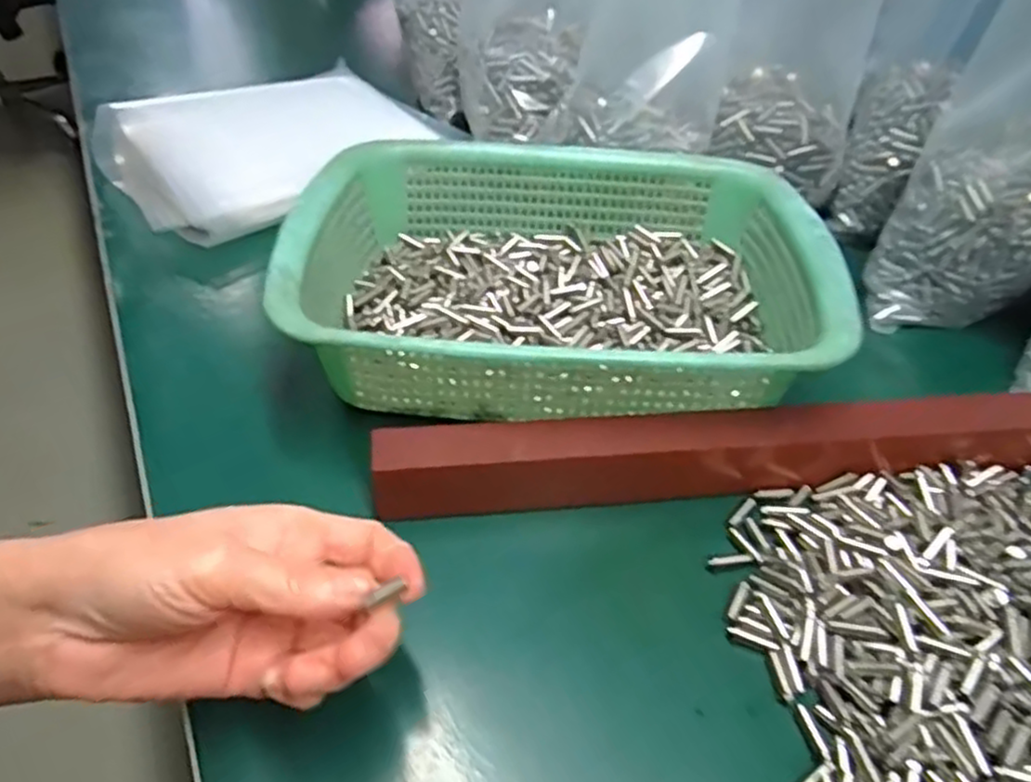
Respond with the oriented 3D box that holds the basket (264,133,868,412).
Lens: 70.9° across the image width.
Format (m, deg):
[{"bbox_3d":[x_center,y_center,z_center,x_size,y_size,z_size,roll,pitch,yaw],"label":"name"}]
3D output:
[{"bbox_3d":[0.025,-0.070,0.427,0.293,0.073,0.220,2,44,-1],"label":"basket"}]

